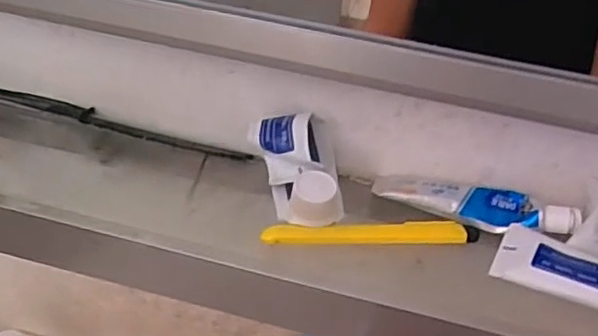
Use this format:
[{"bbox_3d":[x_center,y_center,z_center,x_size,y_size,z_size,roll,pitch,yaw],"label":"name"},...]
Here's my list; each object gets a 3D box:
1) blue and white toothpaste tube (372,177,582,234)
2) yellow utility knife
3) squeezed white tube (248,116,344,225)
[{"bbox_3d":[0.115,0.022,0.406,0.127,0.016,0.031,14,38,13],"label":"blue and white toothpaste tube"},{"bbox_3d":[0.045,0.040,0.382,0.133,0.012,0.015,0,36,-8],"label":"yellow utility knife"},{"bbox_3d":[-0.001,-0.001,0.396,0.056,0.046,0.077,0,35,-7],"label":"squeezed white tube"}]

